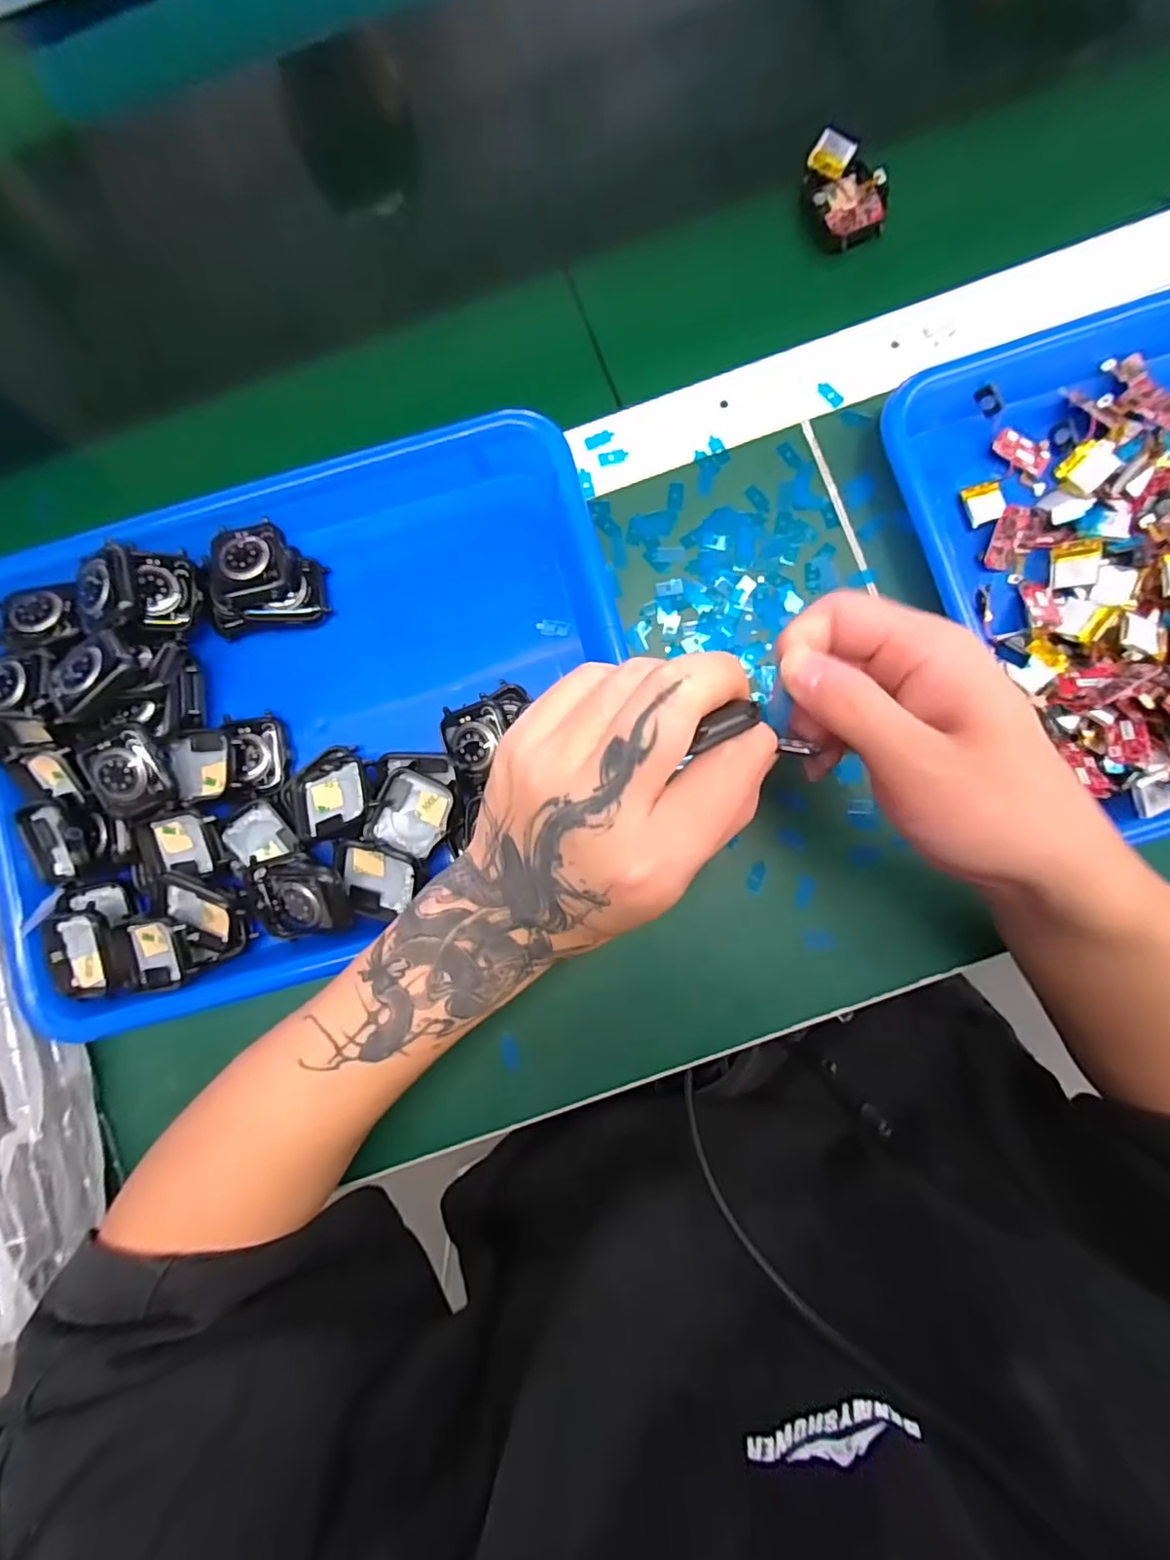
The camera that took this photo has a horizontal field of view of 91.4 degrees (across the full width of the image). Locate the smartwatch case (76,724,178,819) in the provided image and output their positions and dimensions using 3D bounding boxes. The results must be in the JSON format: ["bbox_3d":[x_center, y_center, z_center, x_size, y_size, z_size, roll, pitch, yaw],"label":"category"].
[{"bbox_3d":[-0.222,-0.003,0.276,0.036,0.009,0.042,-16,99,0],"label":"smartwatch case"}]

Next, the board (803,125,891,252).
[{"bbox_3d":[0.144,-0.324,0.315,0.036,0.016,0.056,-17,86,2],"label":"board"}]

